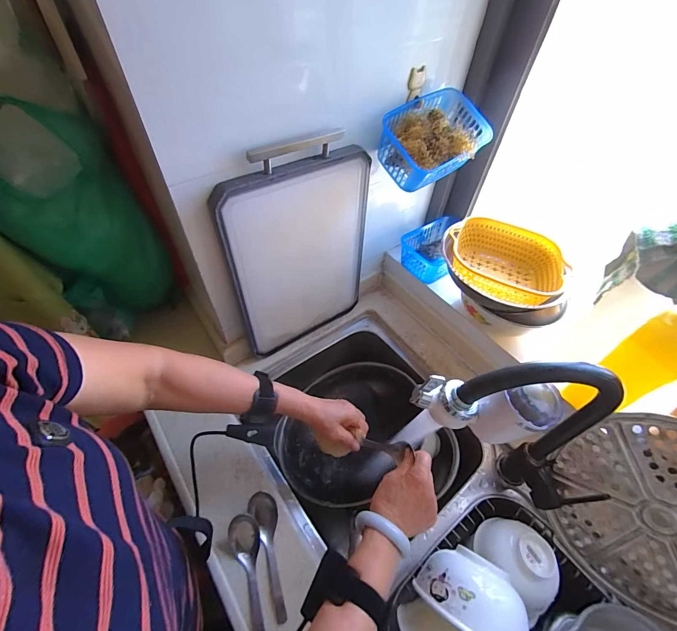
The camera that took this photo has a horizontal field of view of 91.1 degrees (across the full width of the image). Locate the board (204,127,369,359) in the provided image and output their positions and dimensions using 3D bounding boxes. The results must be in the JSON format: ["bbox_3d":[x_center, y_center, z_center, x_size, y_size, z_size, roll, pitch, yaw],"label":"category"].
[{"bbox_3d":[-0.061,-0.101,0.597,0.261,0.404,0.025,-25,53,-22],"label":"board"}]

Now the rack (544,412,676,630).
[{"bbox_3d":[0.451,0.282,0.456,0.260,0.281,0.009,10,9,44],"label":"rack"}]

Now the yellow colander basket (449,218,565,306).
[{"bbox_3d":[0.291,-0.090,0.603,0.186,0.078,0.188,23,54,14],"label":"yellow colander basket"}]

